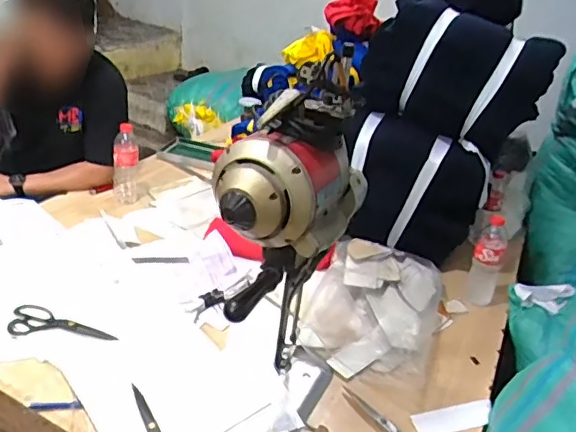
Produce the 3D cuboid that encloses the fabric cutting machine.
[{"bbox_3d":[-0.003,0.065,0.876,0.190,0.531,0.276,11,27,7],"label":"fabric cutting machine"}]

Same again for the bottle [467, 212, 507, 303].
[{"bbox_3d":[0.473,0.098,1.320,0.070,0.208,0.073,21,30,24],"label":"bottle"}]

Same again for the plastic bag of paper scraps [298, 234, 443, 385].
[{"bbox_3d":[0.183,0.188,1.207,0.281,0.085,0.384,15,28,14],"label":"plastic bag of paper scraps"}]

